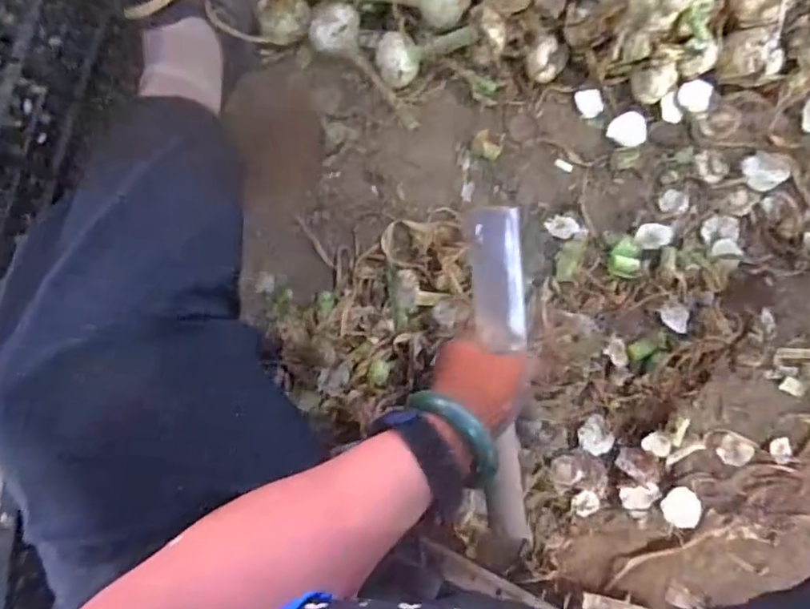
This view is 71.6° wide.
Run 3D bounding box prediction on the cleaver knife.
[{"bbox_3d":[0.073,0.049,0.417,0.040,0.025,0.243,-1,82,2],"label":"cleaver knife"}]

